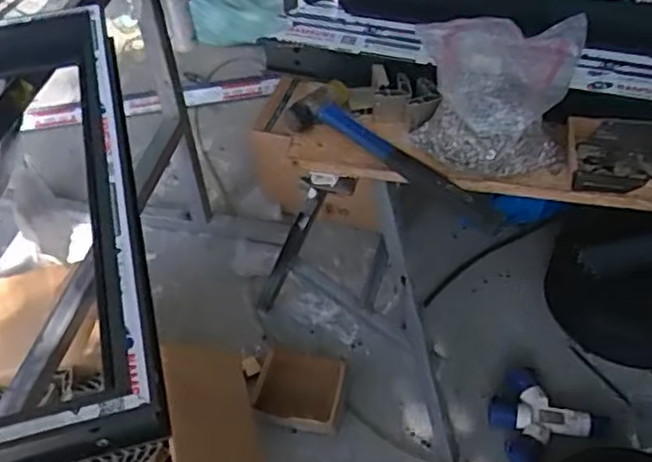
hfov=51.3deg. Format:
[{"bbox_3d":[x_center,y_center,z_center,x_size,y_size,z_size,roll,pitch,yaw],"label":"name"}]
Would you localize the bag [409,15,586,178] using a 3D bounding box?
[{"bbox_3d":[0.184,-0.148,0.739,0.173,0.144,0.140,13,50,12],"label":"bag"}]

